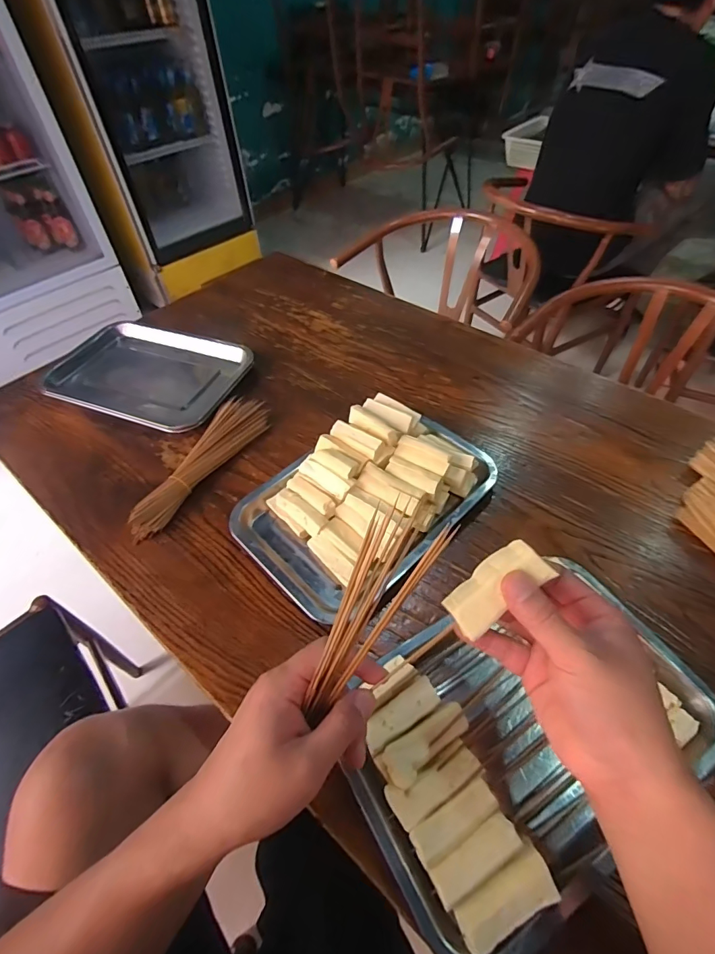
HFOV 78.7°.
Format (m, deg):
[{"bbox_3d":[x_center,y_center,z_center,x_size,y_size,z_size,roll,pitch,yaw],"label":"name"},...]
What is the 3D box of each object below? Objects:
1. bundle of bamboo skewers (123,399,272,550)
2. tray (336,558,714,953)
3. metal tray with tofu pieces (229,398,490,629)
[{"bbox_3d":[-0.219,-0.026,0.593,0.065,0.032,0.250,25,56,20],"label":"bundle of bamboo skewers"},{"bbox_3d":[0.149,0.217,0.386,0.322,0.048,0.207,-28,55,-19],"label":"tray"},{"bbox_3d":[0.015,0.015,0.550,0.216,0.070,0.316,36,60,27],"label":"metal tray with tofu pieces"}]

